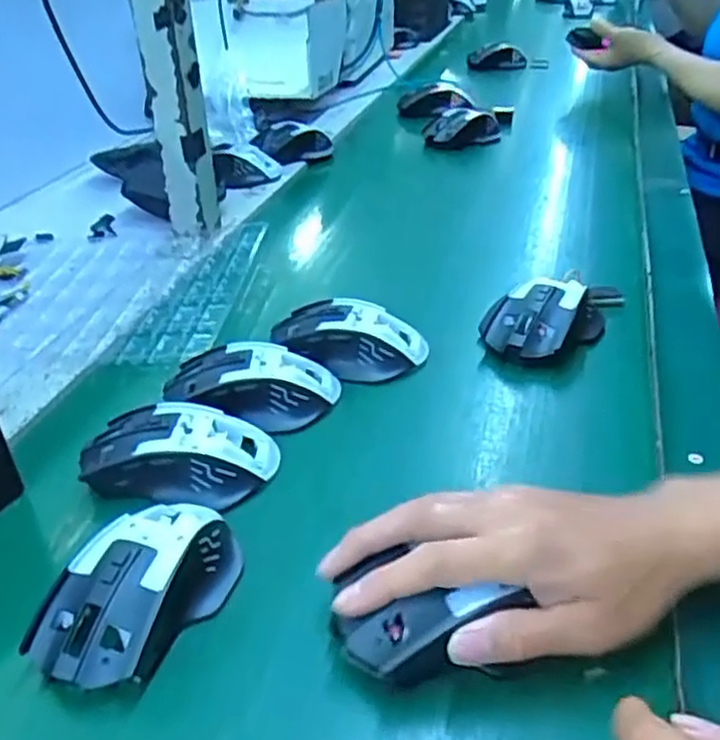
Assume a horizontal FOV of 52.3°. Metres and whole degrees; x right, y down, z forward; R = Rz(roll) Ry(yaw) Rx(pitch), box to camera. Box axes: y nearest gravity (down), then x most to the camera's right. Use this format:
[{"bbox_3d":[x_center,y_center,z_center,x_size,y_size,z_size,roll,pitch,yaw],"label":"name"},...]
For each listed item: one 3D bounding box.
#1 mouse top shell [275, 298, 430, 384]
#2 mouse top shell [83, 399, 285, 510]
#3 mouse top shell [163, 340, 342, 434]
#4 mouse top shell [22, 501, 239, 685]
[{"bbox_3d":[-0.010,-0.025,0.546,0.117,0.037,0.069,8,32,14],"label":"mouse top shell"},{"bbox_3d":[-0.108,0.049,0.438,0.110,0.035,0.060,1,31,2],"label":"mouse top shell"},{"bbox_3d":[-0.073,0.009,0.496,0.114,0.032,0.063,-2,31,-3],"label":"mouse top shell"},{"bbox_3d":[-0.104,0.107,0.364,0.068,0.053,0.118,15,34,24],"label":"mouse top shell"}]

